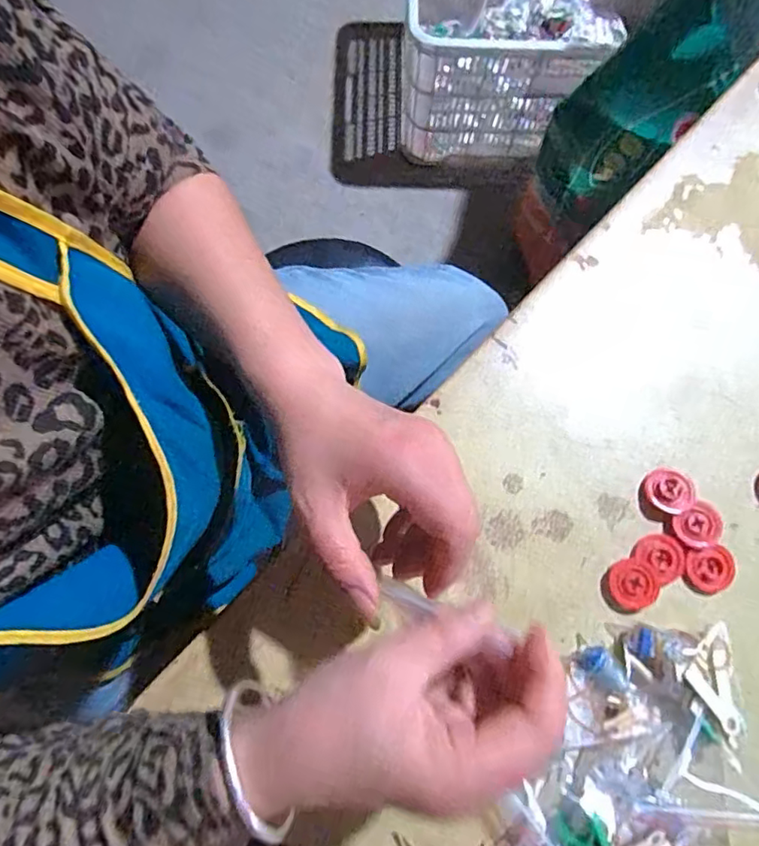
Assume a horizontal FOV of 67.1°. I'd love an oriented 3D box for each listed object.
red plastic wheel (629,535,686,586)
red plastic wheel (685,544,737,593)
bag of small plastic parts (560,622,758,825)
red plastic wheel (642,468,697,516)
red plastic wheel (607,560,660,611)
[{"bbox_3d":[0.193,0.091,0.391,0.030,0.004,0.032,0,75,-1],"label":"red plastic wheel"},{"bbox_3d":[0.224,0.099,0.389,0.032,0.008,0.029,-7,76,-3],"label":"red plastic wheel"},{"bbox_3d":[0.174,0.183,0.359,0.113,0.028,0.103,5,75,0],"label":"bag of small plastic parts"},{"bbox_3d":[0.203,0.048,0.402,0.032,0.011,0.031,0,75,-1],"label":"red plastic wheel"},{"bbox_3d":[0.171,0.109,0.385,0.032,0.005,0.031,0,75,-1],"label":"red plastic wheel"}]

